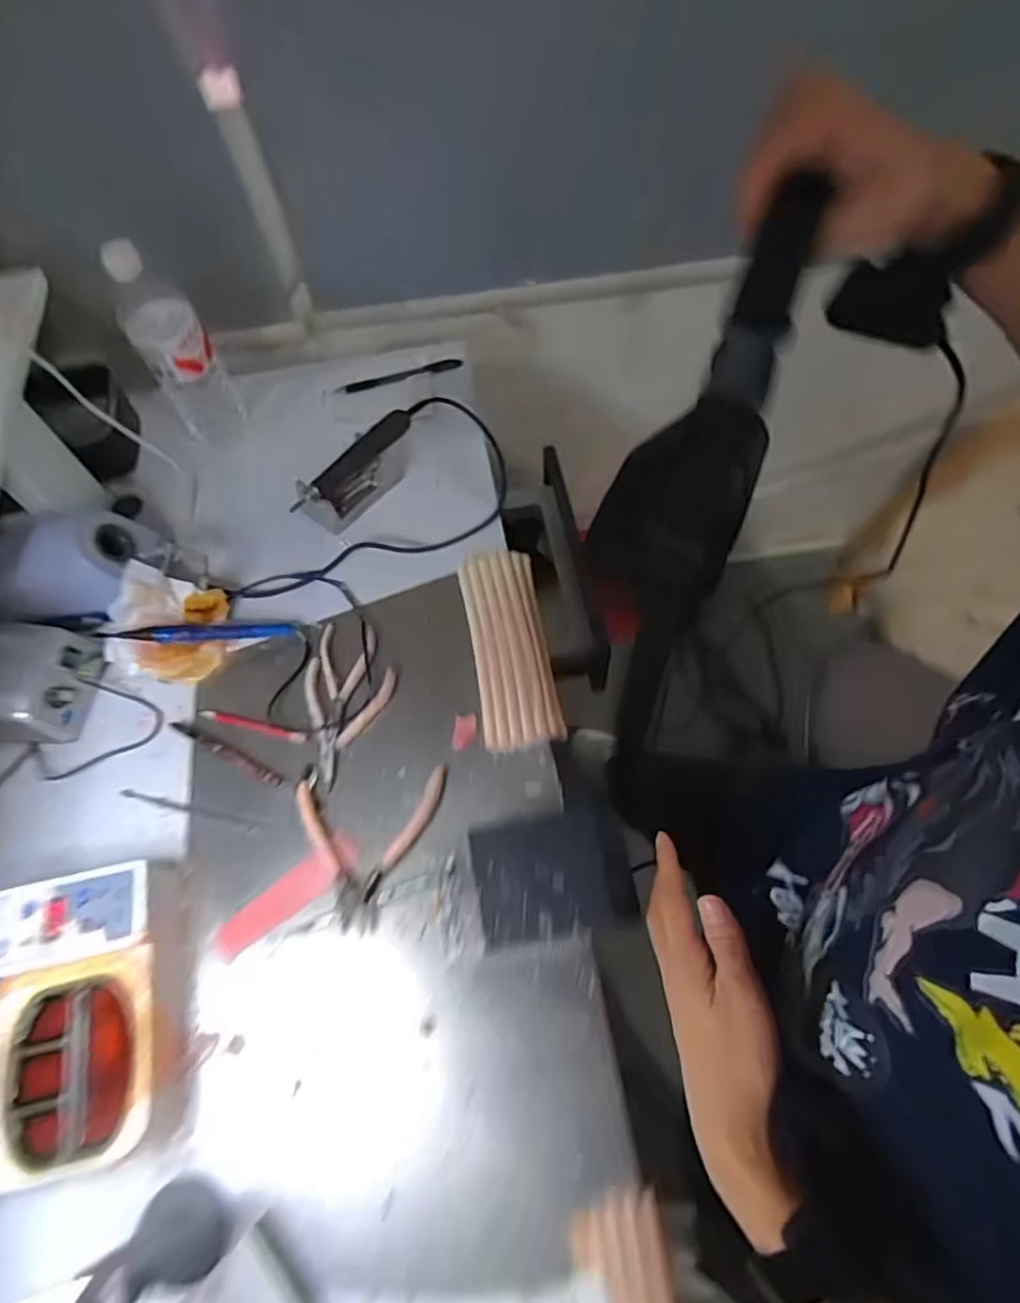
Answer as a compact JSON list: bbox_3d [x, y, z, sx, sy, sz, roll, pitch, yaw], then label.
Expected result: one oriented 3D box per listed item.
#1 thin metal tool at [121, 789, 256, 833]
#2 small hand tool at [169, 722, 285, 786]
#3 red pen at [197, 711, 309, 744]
[{"bbox_3d":[-0.287,0.141,0.573,0.132,0.007,0.007,13,64,7],"label":"thin metal tool"},{"bbox_3d":[-0.257,0.093,0.588,0.120,0.009,0.011,26,67,13],"label":"small hand tool"},{"bbox_3d":[-0.239,0.068,0.597,0.112,0.007,0.011,14,65,8],"label":"red pen"}]

